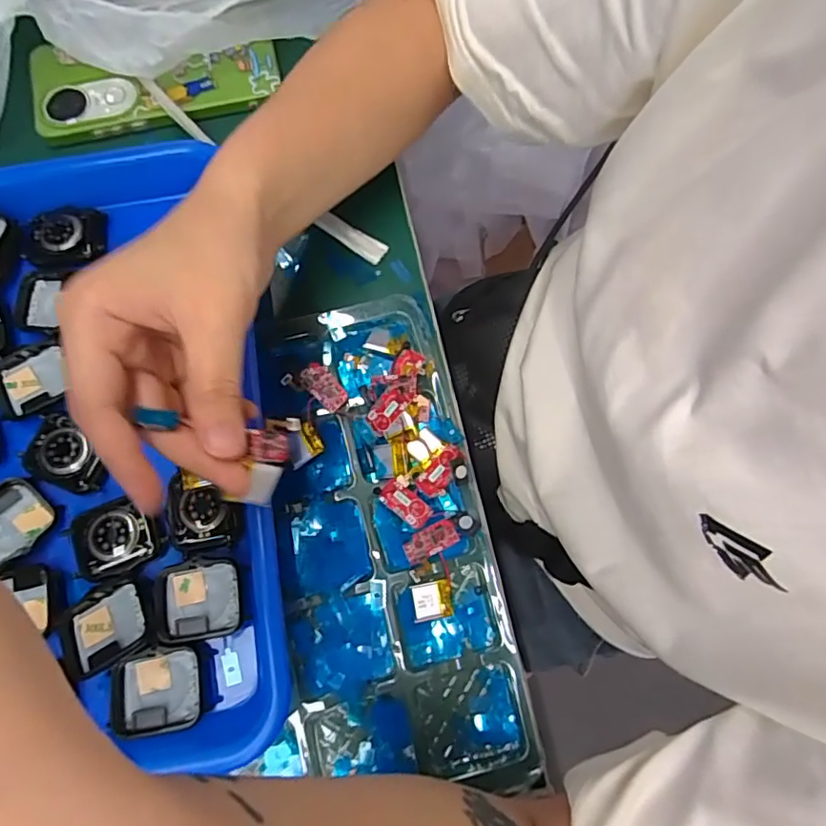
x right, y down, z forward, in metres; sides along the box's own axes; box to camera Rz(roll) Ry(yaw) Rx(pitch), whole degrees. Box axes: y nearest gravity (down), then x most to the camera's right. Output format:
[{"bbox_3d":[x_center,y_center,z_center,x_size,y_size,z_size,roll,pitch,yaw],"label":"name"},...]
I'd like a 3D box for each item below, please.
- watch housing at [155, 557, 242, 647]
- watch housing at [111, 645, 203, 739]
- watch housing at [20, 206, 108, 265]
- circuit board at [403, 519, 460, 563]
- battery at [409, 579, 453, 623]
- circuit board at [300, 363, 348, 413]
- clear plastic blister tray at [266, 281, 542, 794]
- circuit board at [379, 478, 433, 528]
[{"bbox_3d":[-0.104,0.091,0.273,0.038,0.011,0.037,-10,75,-2],"label":"watch housing"},{"bbox_3d":[-0.121,0.130,0.263,0.042,0.013,0.035,-9,75,-1],"label":"watch housing"},{"bbox_3d":[-0.206,-0.104,0.329,0.047,0.009,0.038,-7,75,-1],"label":"watch housing"},{"bbox_3d":[0.010,0.068,0.298,0.030,0.004,0.014,-26,76,-6],"label":"circuit board"},{"bbox_3d":[0.010,0.097,0.290,0.021,0.004,0.018,-9,75,-1],"label":"battery"},{"bbox_3d":[-0.050,-0.015,0.312,0.015,0.004,0.029,-38,78,-8],"label":"circuit board"},{"bbox_3d":[-0.017,0.059,0.301,0.107,0.026,0.246,-12,75,-2],"label":"clear plastic blister tray"},{"bbox_3d":[-0.004,0.048,0.297,0.028,0.008,0.015,37,79,10],"label":"circuit board"}]

